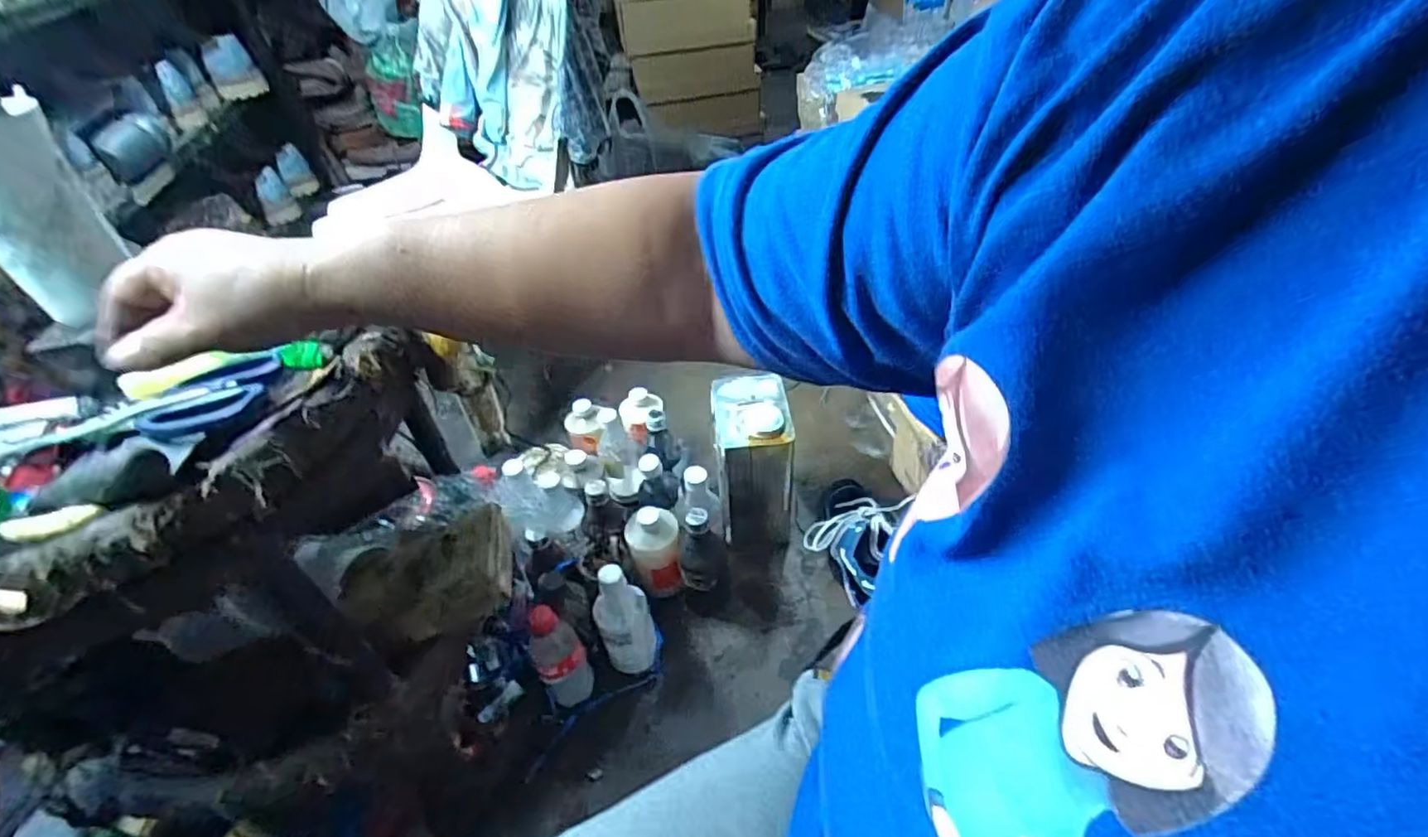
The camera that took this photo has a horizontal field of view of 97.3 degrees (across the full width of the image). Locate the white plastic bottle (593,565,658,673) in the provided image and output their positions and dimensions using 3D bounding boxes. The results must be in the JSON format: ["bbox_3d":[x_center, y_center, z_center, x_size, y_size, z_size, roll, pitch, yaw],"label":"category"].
[{"bbox_3d":[-0.115,0.258,0.807,0.068,0.166,0.058,-14,43,-9],"label":"white plastic bottle"}]

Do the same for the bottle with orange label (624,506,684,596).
[{"bbox_3d":[-0.082,0.192,0.898,0.069,0.136,0.062,-1,42,5],"label":"bottle with orange label"}]

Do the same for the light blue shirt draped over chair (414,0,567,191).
[{"bbox_3d":[-0.374,-0.631,1.112,0.407,0.374,0.139,25,50,29],"label":"light blue shirt draped over chair"}]

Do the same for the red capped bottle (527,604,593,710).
[{"bbox_3d":[-0.194,0.291,0.781,0.059,0.176,0.053,-26,46,-22],"label":"red capped bottle"}]

